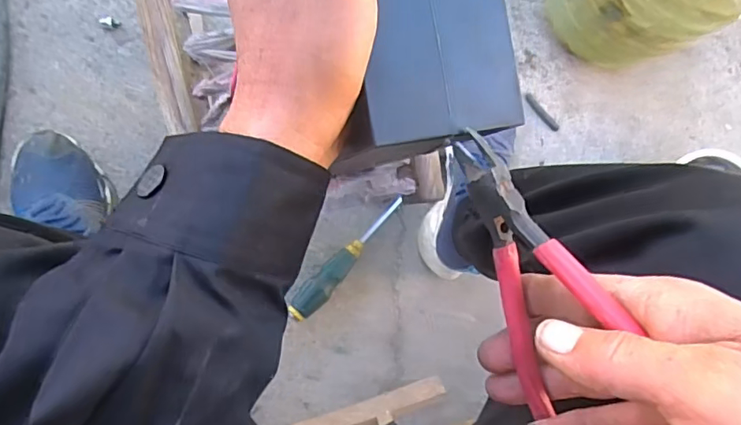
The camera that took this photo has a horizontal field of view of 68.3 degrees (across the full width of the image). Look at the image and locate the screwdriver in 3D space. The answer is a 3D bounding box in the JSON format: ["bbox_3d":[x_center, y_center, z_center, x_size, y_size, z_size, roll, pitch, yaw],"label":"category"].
[{"bbox_3d":[-0.029,0.061,0.746,0.032,0.034,0.214,45,83,-9],"label":"screwdriver"}]

